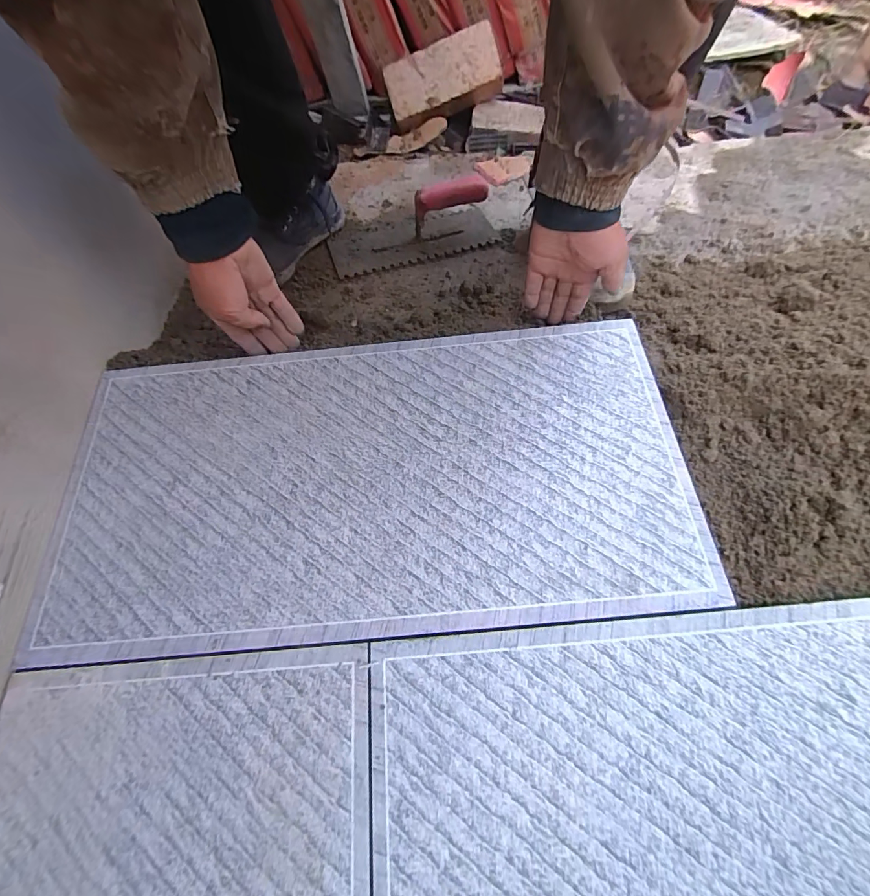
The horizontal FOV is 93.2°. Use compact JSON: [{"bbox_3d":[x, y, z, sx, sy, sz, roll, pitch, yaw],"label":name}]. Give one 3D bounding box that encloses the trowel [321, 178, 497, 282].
[{"bbox_3d":[-0.040,-0.361,0.664,0.265,0.097,0.128,-15,64,-3],"label":"trowel"}]

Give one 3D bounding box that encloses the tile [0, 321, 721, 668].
[{"bbox_3d":[-0.064,0.021,0.397,0.578,0.005,0.292,-5,65,1],"label":"tile"}]

